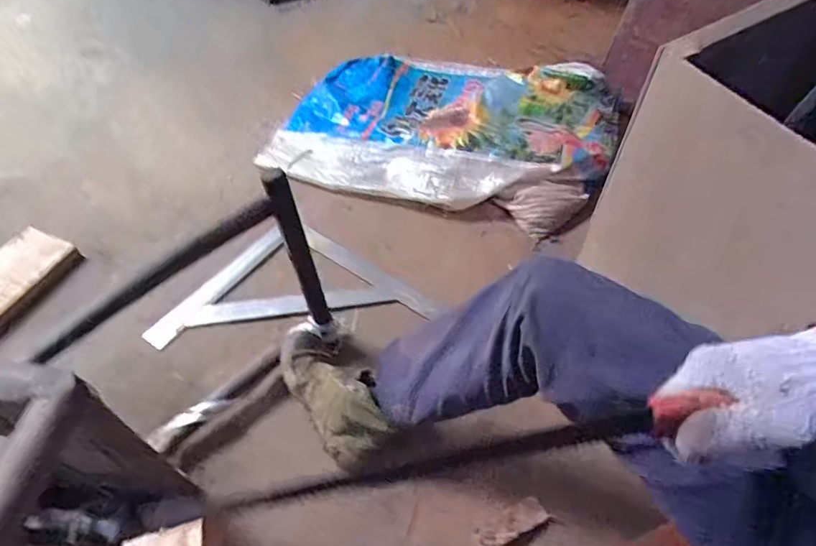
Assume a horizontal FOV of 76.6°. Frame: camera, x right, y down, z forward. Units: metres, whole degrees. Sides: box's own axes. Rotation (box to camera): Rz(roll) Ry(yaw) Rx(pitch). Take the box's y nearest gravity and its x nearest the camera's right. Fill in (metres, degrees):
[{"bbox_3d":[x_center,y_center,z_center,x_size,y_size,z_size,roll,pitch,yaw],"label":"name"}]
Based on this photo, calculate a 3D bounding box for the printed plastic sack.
[{"bbox_3d":[0.099,-0.400,1.320,0.816,0.102,0.519,15,52,10],"label":"printed plastic sack"}]

